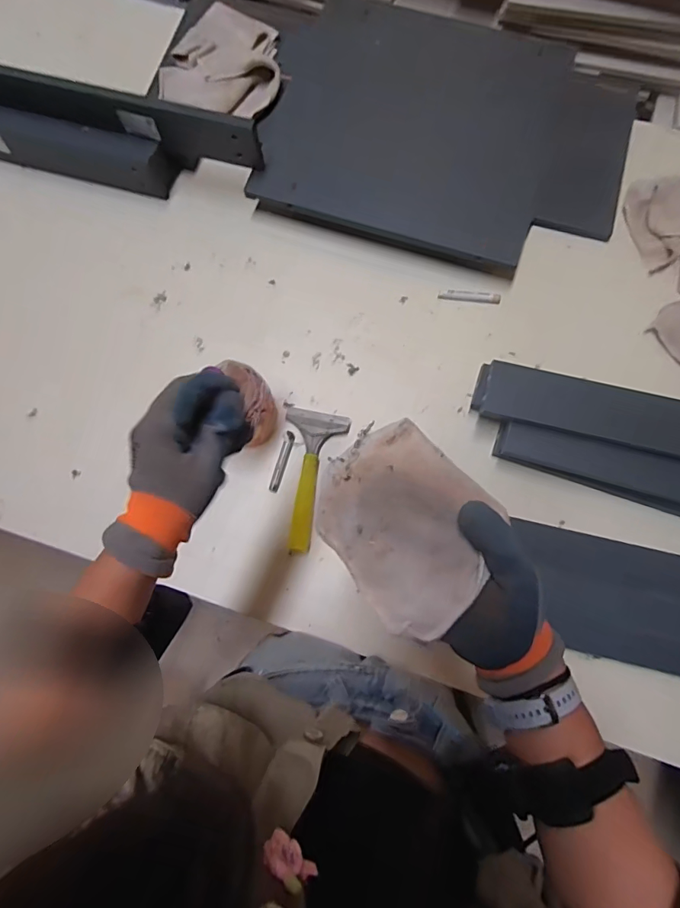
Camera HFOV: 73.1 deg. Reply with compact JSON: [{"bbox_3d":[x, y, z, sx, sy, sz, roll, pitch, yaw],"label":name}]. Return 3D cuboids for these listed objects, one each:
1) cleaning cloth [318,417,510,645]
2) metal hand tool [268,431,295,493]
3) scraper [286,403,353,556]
[{"bbox_3d":[0.047,0.056,0.353,0.142,0.023,0.123,47,108,20],"label":"cleaning cloth"},{"bbox_3d":[-0.088,0.011,0.700,0.016,0.009,0.094,16,78,4],"label":"metal hand tool"},{"bbox_3d":[-0.056,0.036,0.692,0.095,0.019,0.216,13,78,3],"label":"scraper"}]

